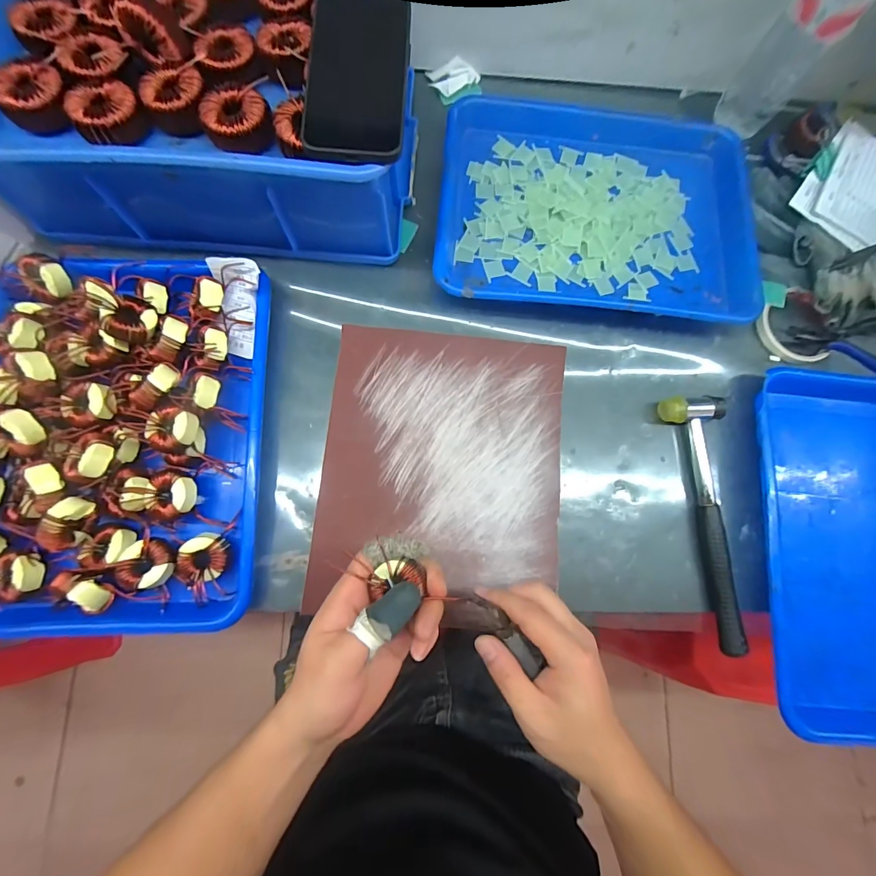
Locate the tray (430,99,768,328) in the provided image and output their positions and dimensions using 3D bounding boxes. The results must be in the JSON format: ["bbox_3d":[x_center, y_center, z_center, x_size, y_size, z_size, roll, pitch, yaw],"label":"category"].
[{"bbox_3d":[0.170,-0.259,0.425,0.329,0.032,0.272,3,79,-3],"label":"tray"}]

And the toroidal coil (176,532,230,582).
[{"bbox_3d":[-0.202,0.102,0.341,0.037,0.015,0.037,1,79,-3],"label":"toroidal coil"}]

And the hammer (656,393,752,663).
[{"bbox_3d":[0.272,0.076,0.388,0.054,0.027,0.240,-8,80,-5],"label":"hammer"}]

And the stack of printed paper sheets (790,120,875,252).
[{"bbox_3d":[0.470,-0.278,0.437,0.108,0.006,0.148,37,80,4],"label":"stack of printed paper sheets"}]

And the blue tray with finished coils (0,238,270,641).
[{"bbox_3d":[-0.287,-0.005,0.349,0.255,0.054,0.336,0,79,-3],"label":"blue tray with finished coils"}]

